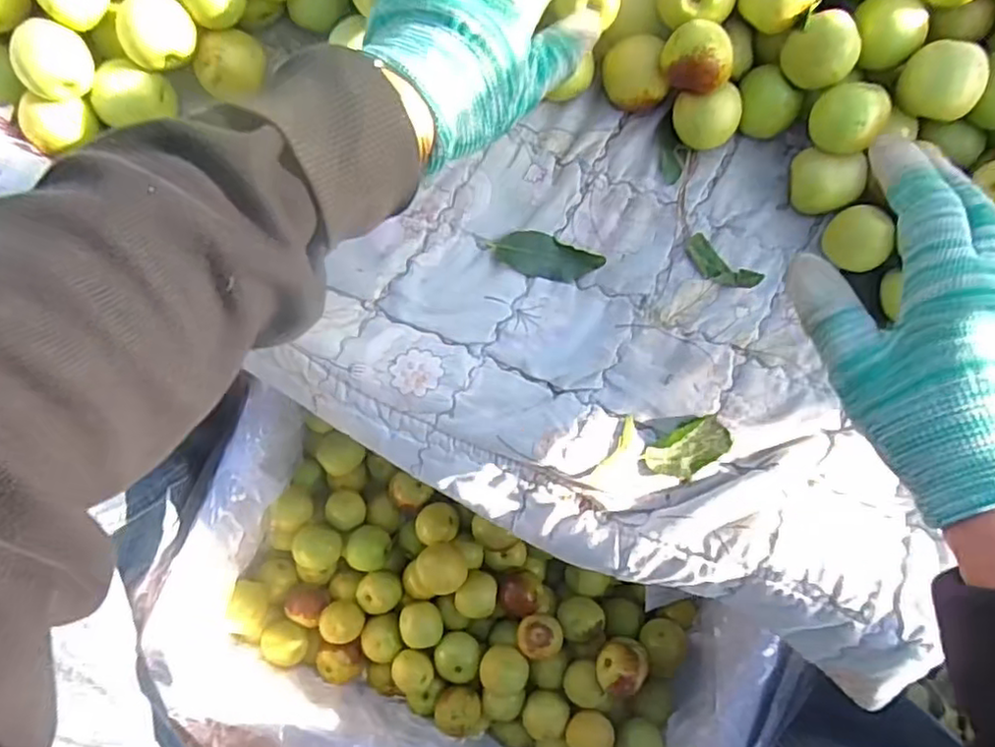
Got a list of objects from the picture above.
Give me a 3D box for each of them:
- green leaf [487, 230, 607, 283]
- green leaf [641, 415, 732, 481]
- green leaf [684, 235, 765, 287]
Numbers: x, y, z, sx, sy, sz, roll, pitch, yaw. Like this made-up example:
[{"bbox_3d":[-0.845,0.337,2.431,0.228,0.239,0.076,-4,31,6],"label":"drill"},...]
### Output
[{"bbox_3d":[0.028,-0.064,0.367,0.059,0.005,0.024,8,84,-2],"label":"green leaf"},{"bbox_3d":[0.104,0.041,0.358,0.046,0.010,0.026,-32,87,-6],"label":"green leaf"},{"bbox_3d":[0.124,-0.059,0.369,0.043,0.009,0.018,33,84,0],"label":"green leaf"}]

